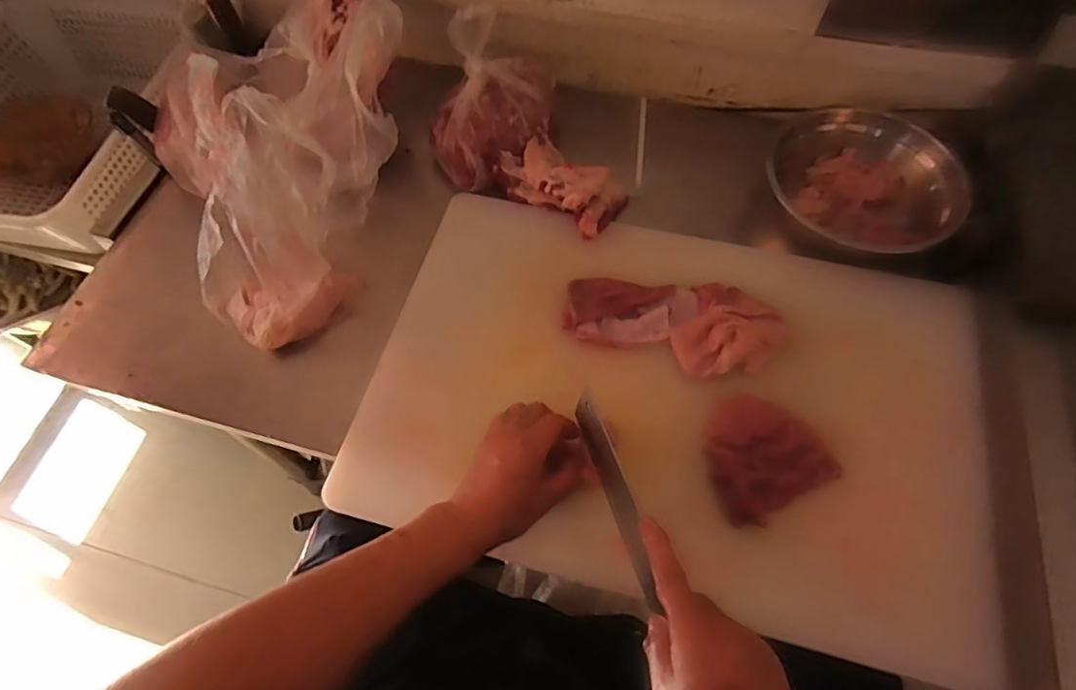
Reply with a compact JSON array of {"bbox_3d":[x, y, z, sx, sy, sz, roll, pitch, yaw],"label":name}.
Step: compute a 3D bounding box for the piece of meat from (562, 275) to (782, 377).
[{"bbox_3d":[0.139,-0.021,0.590,0.213,0.025,0.102,1,63,1],"label":"piece of meat"}]

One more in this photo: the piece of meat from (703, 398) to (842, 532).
[{"bbox_3d":[0.204,0.097,0.524,0.117,0.034,0.107,0,63,0],"label":"piece of meat"}]

